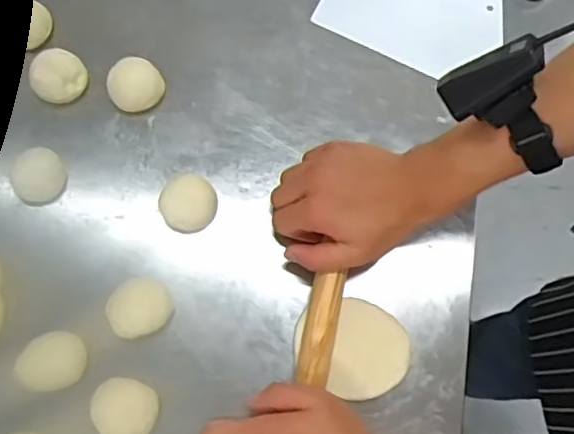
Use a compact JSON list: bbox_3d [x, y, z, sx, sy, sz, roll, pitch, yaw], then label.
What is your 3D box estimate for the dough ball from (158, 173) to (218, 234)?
[{"bbox_3d":[-0.086,-0.011,0.522,0.047,0.026,0.048,0,76,0],"label":"dough ball"}]

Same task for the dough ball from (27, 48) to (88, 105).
[{"bbox_3d":[-0.206,-0.127,0.537,0.048,0.037,0.038,-35,80,-11],"label":"dough ball"}]

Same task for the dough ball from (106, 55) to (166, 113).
[{"bbox_3d":[-0.142,-0.123,0.551,0.049,0.022,0.045,0,76,0],"label":"dough ball"}]

